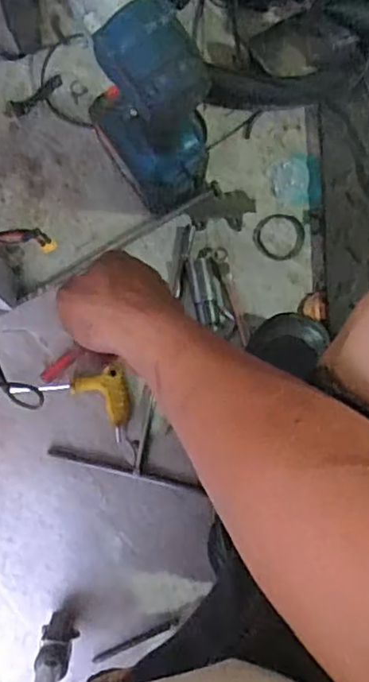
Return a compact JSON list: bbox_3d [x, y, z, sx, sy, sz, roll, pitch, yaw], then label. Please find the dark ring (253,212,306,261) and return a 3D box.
[{"bbox_3d":[0.105,-0.115,0.702,0.056,0.004,0.052,0,86,-1],"label":"dark ring"}]

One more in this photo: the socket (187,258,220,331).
[{"bbox_3d":[0.022,-0.052,0.682,0.027,0.019,0.076,-10,86,-2],"label":"socket"}]

